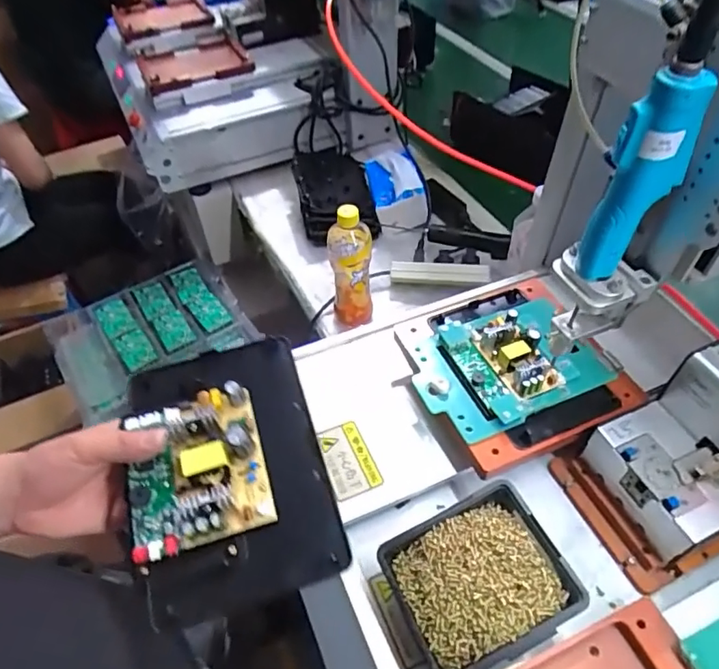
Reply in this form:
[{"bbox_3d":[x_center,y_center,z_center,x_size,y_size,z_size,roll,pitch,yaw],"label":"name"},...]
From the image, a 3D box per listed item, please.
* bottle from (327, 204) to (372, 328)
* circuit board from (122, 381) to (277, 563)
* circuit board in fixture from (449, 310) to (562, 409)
[{"bbox_3d":[-0.013,-0.102,0.823,0.062,0.222,0.063,-4,50,-1],"label":"bottle"},{"bbox_3d":[-0.111,0.087,0.358,0.090,0.034,0.095,-16,51,-11],"label":"circuit board"},{"bbox_3d":[0.157,0.025,0.562,0.078,0.026,0.097,-21,52,-15],"label":"circuit board in fixture"}]

